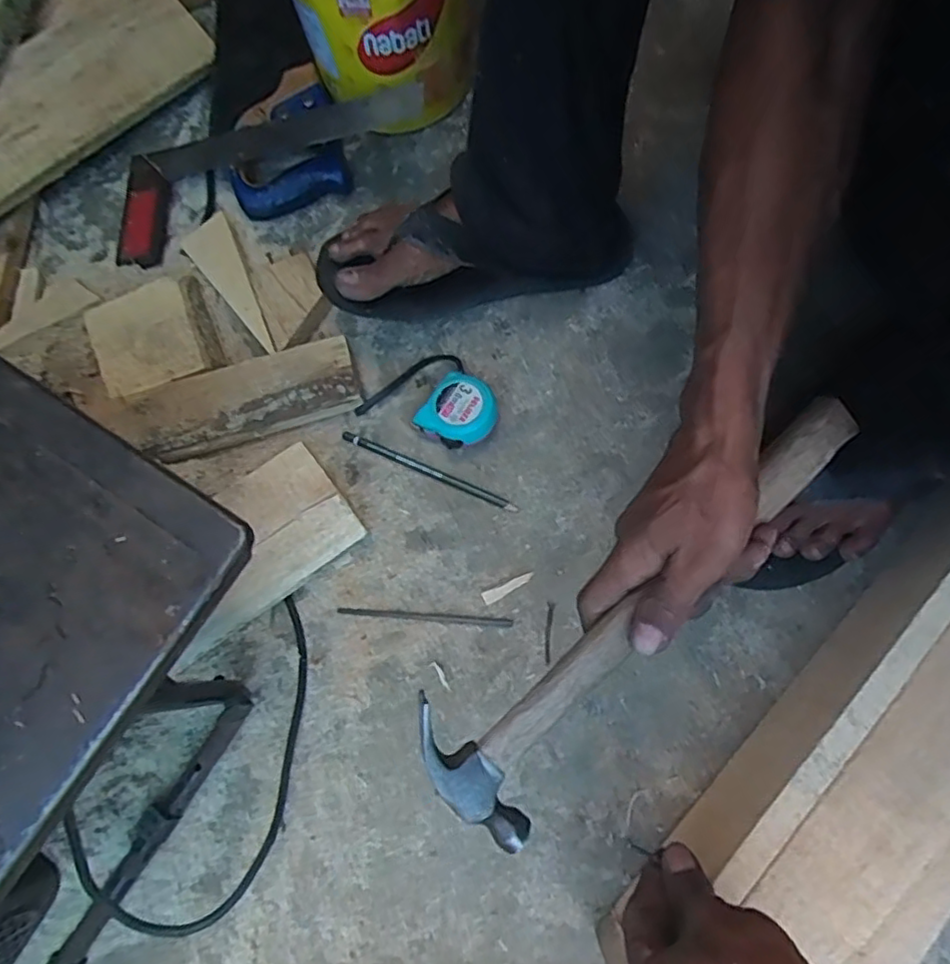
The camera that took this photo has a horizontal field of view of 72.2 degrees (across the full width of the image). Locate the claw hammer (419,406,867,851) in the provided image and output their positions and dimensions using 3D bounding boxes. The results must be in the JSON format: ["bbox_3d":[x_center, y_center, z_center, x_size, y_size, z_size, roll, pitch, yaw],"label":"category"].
[{"bbox_3d":[0.102,0.067,0.373,0.319,0.033,0.085,-43,77,-4],"label":"claw hammer"}]

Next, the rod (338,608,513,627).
[{"bbox_3d":[-0.040,0.110,0.527,0.139,0.004,0.007,3,74,3],"label":"rod"}]

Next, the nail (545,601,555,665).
[{"bbox_3d":[0.059,0.119,0.515,0.006,0.004,0.048,3,74,3],"label":"nail"}]

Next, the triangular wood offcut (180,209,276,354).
[{"bbox_3d":[-0.214,-0.184,0.587,0.046,0.015,0.144,-36,76,-8],"label":"triangular wood offcut"}]

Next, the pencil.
[{"bbox_3d":[-0.040,-0.008,0.556,0.159,0.007,0.011,24,76,9],"label":"pencil"}]

